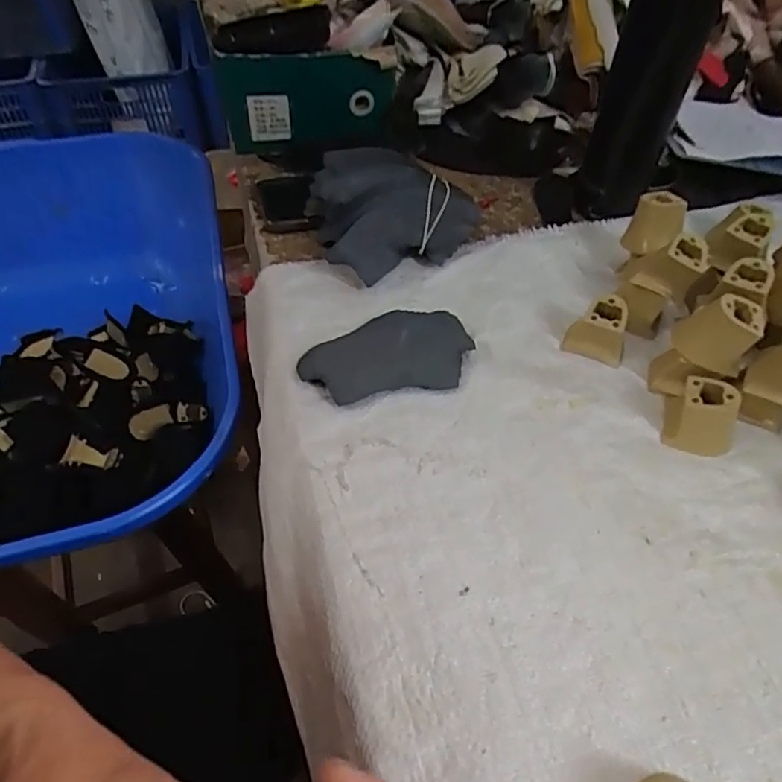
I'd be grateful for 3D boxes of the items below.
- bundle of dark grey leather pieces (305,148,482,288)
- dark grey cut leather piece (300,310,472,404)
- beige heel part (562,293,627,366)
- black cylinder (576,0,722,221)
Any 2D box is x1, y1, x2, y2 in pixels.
[{"bbox_3d":[0.004,-0.155,0.483,0.136,0.063,0.117,-12,51,-11],"label":"bundle of dark grey leather pieces"},{"bbox_3d":[-0.003,-0.026,0.411,0.122,0.011,0.070,-12,51,-11],"label":"dark grey cut leather piece"},{"bbox_3d":[0.155,-0.047,0.423,0.043,0.034,0.033,21,53,15],"label":"beige heel part"},{"bbox_3d":[0.208,-0.245,0.470,0.063,0.208,0.048,18,52,13],"label":"black cylinder"}]

